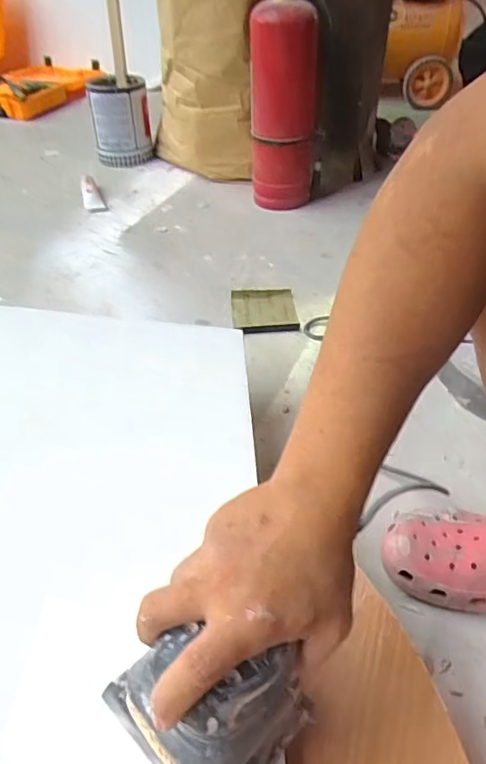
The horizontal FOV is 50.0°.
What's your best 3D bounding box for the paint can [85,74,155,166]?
[{"bbox_3d":[-0.360,-0.770,1.536,0.166,0.193,0.150,-11,44,-11],"label":"paint can"}]

